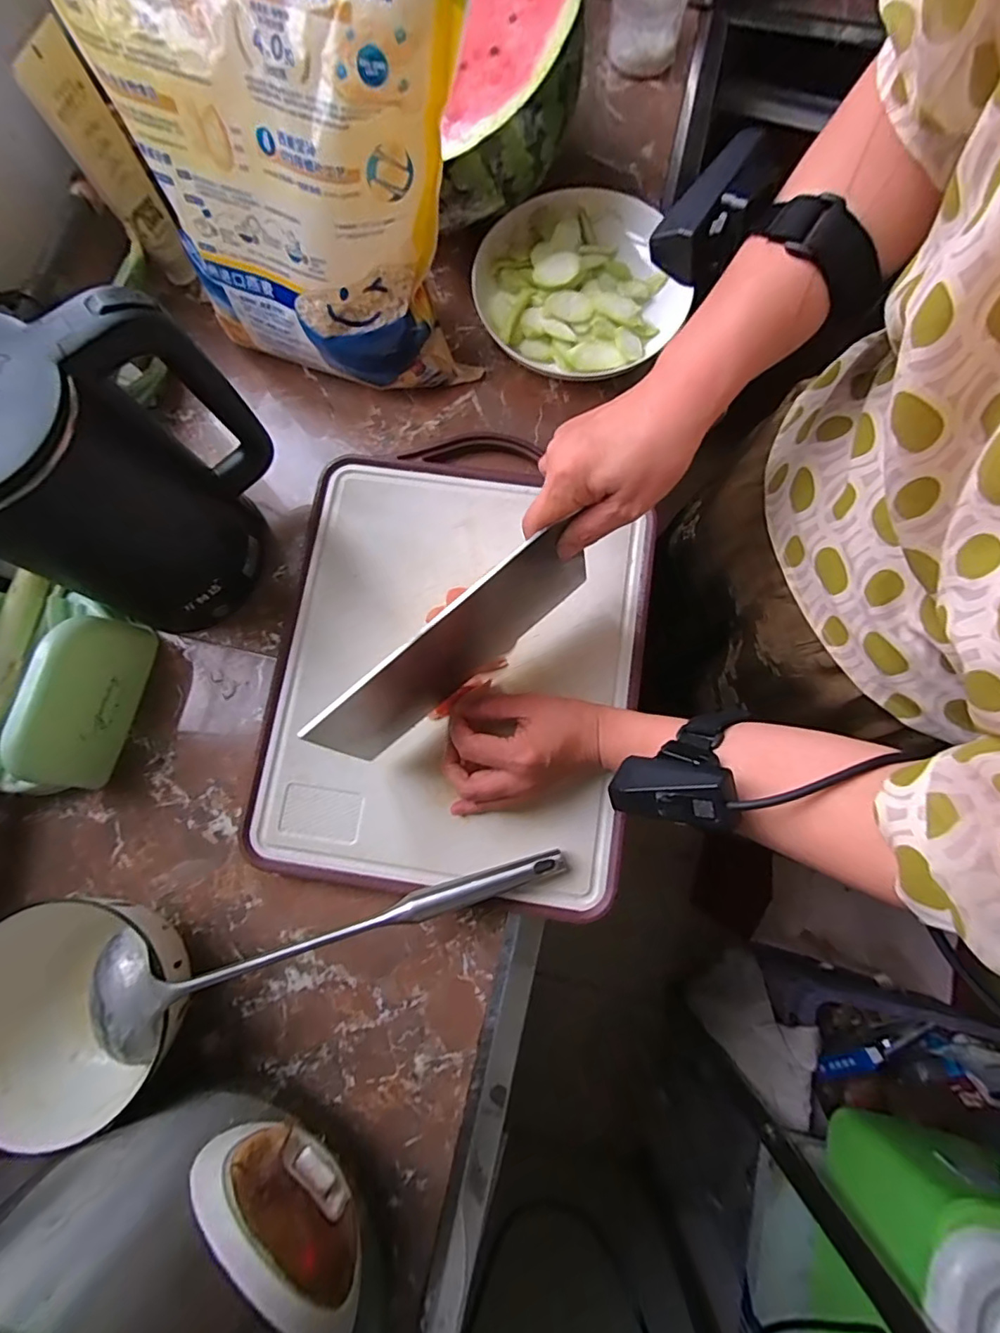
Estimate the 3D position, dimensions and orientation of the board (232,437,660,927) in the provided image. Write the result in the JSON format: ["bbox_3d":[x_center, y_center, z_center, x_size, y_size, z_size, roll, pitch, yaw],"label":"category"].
[{"bbox_3d":[-0.037,-0.010,0.451,0.300,0.014,0.367,7,79,2],"label":"board"}]

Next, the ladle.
[{"bbox_3d":[-0.111,0.180,0.378,0.321,0.056,0.073,-17,79,-3],"label":"ladle"}]

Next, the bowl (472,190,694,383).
[{"bbox_3d":[0.075,-0.356,0.509,0.182,0.050,0.188,0,79,1],"label":"bowl"}]

